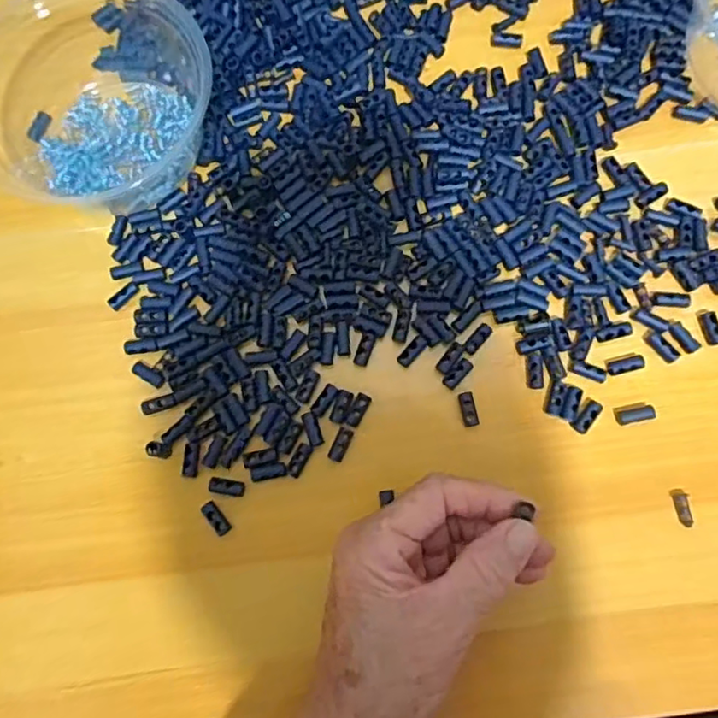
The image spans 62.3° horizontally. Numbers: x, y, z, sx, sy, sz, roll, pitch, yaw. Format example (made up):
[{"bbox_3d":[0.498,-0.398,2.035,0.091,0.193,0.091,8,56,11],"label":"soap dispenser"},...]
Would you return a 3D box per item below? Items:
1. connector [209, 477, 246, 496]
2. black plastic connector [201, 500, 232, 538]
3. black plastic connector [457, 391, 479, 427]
[{"bbox_3d":[-0.071,0.068,0.316,0.019,0.004,0.008,8,78,3],"label":"connector"},{"bbox_3d":[-0.075,0.084,0.312,0.008,0.006,0.019,-37,80,-6],"label":"black plastic connector"},{"bbox_3d":[0.059,0.027,0.320,0.008,0.004,0.019,-12,78,-1],"label":"black plastic connector"}]

